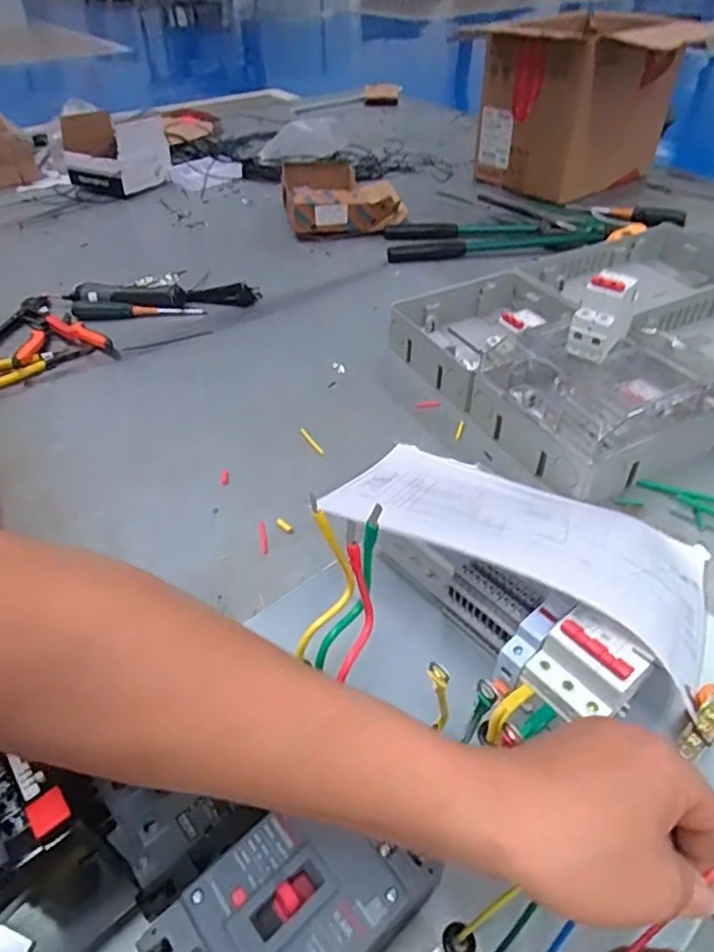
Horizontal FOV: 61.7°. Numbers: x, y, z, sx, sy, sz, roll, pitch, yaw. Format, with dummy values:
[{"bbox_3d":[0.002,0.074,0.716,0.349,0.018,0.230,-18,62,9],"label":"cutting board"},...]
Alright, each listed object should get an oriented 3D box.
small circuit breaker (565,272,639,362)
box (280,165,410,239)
[{"bbox_3d":[0.241,-0.157,0.584,0.045,0.074,0.070,26,49,27],"label":"small circuit breaker"},{"bbox_3d":[-0.029,-0.523,1.119,0.214,0.066,0.248,-6,43,-5],"label":"box"}]

